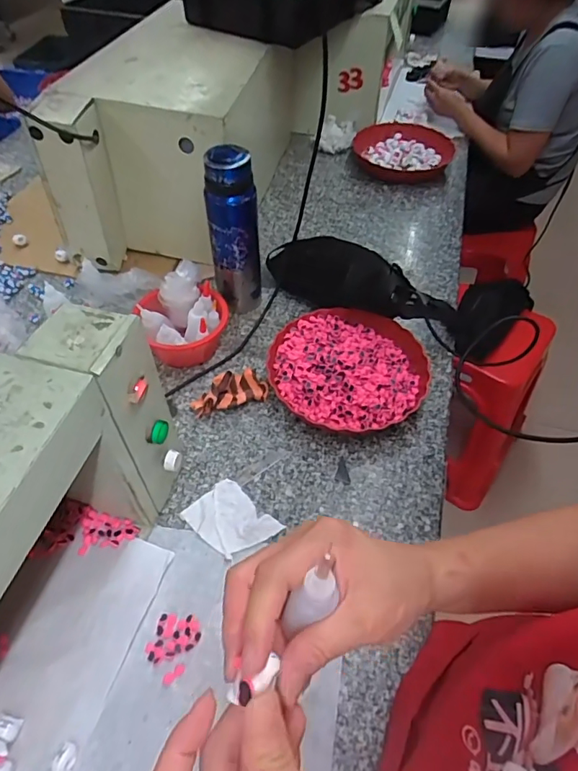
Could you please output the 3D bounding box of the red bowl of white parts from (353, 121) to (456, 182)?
[{"bbox_3d":[0.280,-0.574,1.231,0.241,0.056,0.229,0,51,-1],"label":"red bowl of white parts"}]

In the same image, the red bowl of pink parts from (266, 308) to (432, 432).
[{"bbox_3d":[0.093,-0.025,0.784,0.243,0.054,0.216,11,52,8],"label":"red bowl of pink parts"}]

